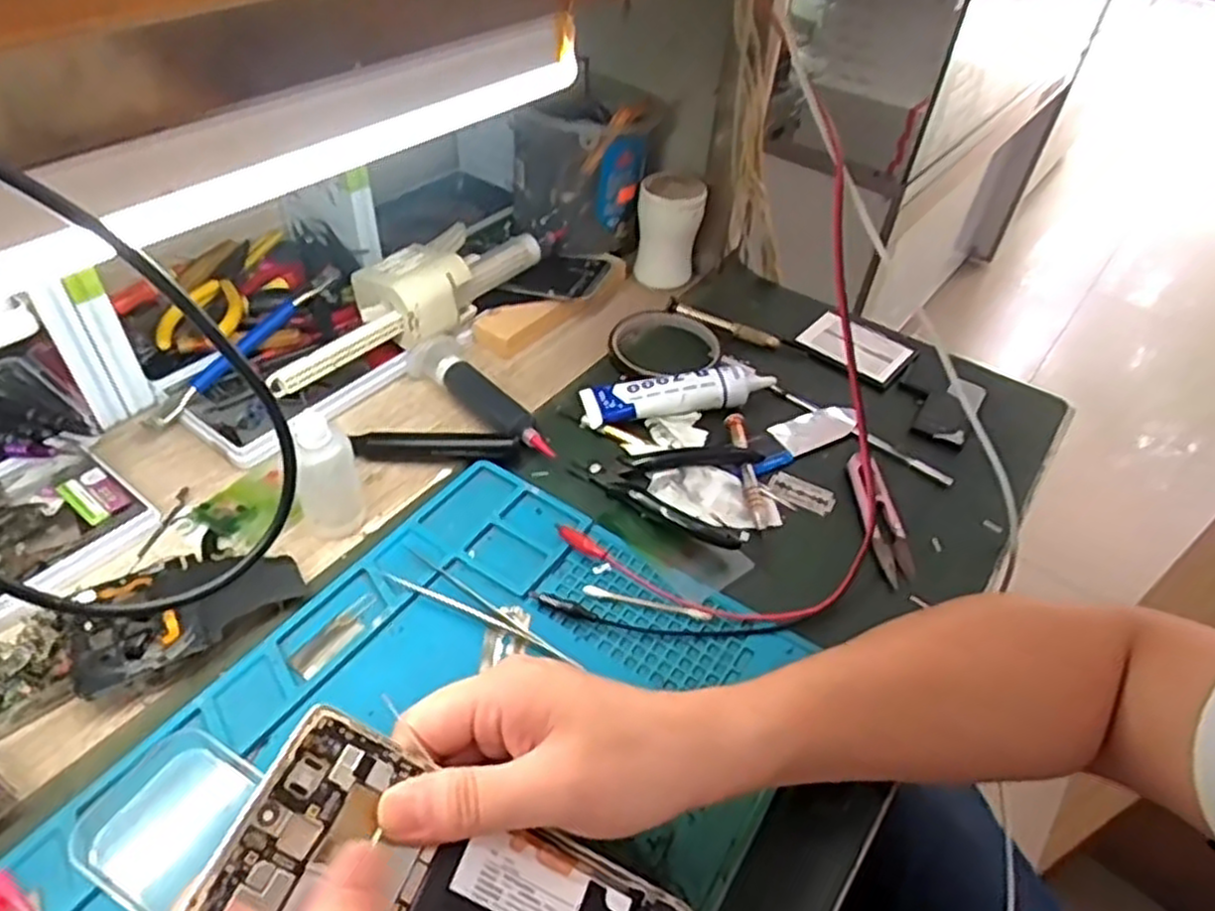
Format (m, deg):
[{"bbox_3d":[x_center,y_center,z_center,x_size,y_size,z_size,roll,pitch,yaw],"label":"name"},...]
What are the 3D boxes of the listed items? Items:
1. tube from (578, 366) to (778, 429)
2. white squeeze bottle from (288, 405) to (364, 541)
[{"bbox_3d":[0.050,-0.046,0.536,0.130,0.030,0.039,-5,45,-11],"label":"tube"},{"bbox_3d":[-0.159,0.012,0.435,0.032,0.074,0.027,-10,46,-16],"label":"white squeeze bottle"}]

